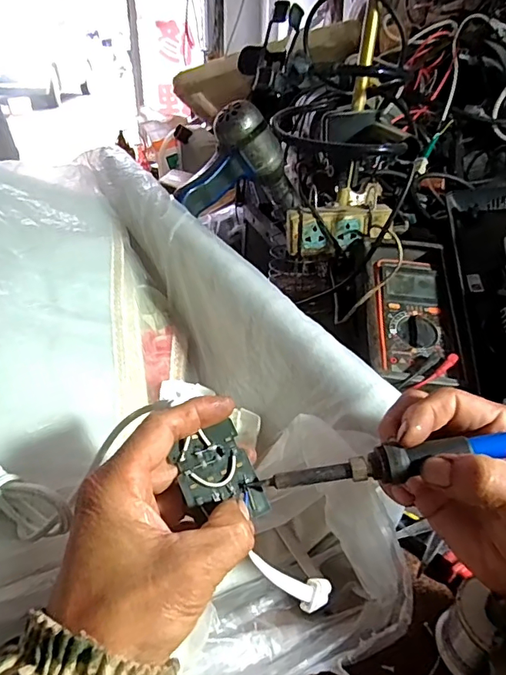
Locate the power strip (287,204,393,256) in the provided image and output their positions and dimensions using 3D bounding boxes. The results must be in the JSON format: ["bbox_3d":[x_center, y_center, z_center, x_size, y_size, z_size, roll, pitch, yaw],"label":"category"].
[{"bbox_3d":[0.109,-0.142,0.600,0.132,0.060,0.027,-11,35,3],"label":"power strip"}]

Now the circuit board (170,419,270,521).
[{"bbox_3d":[-0.019,0.078,0.266,0.038,0.004,0.053,-21,73,-17],"label":"circuit board"}]

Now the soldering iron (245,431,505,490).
[{"bbox_3d":[0.107,0.062,0.254,0.210,0.015,0.016,-10,35,1],"label":"soldering iron"}]

